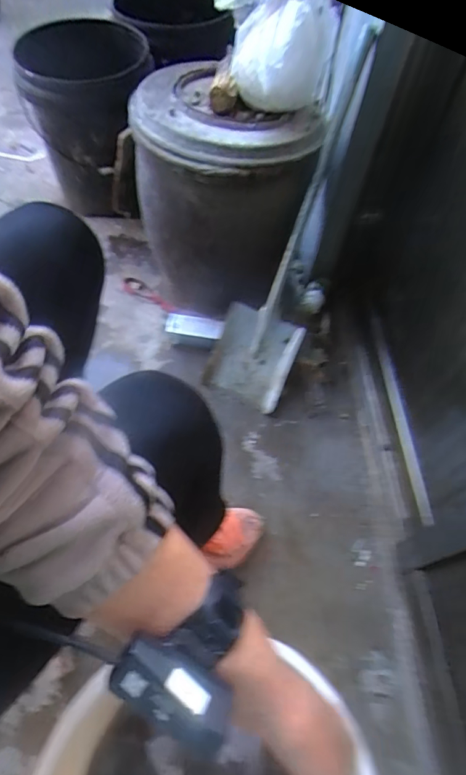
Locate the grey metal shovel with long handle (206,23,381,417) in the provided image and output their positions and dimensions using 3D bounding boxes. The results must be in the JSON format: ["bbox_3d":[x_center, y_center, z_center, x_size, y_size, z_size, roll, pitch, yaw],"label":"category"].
[{"bbox_3d":[0.092,-0.212,0.710,0.157,0.574,0.075,29,36,12],"label":"grey metal shovel with long handle"}]

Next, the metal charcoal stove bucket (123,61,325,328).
[{"bbox_3d":[-0.021,-0.340,0.797,0.290,0.343,0.266,2,59,-3],"label":"metal charcoal stove bucket"}]

